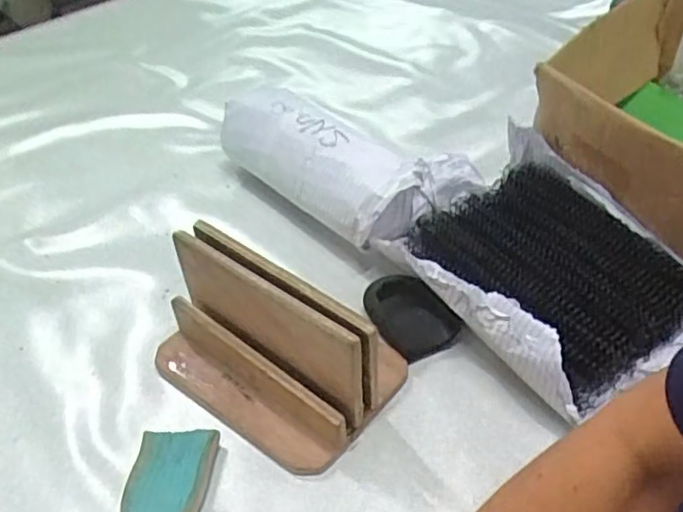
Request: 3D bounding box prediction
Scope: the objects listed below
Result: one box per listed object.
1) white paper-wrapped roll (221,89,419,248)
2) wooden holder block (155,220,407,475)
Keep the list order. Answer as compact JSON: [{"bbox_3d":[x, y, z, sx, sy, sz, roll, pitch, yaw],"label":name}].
[{"bbox_3d":[-0.024,-0.110,0.716,0.102,0.071,0.240,-36,52,-28],"label":"white paper-wrapped roll"},{"bbox_3d":[-0.059,0.062,0.554,0.203,0.118,0.138,27,52,26],"label":"wooden holder block"}]

